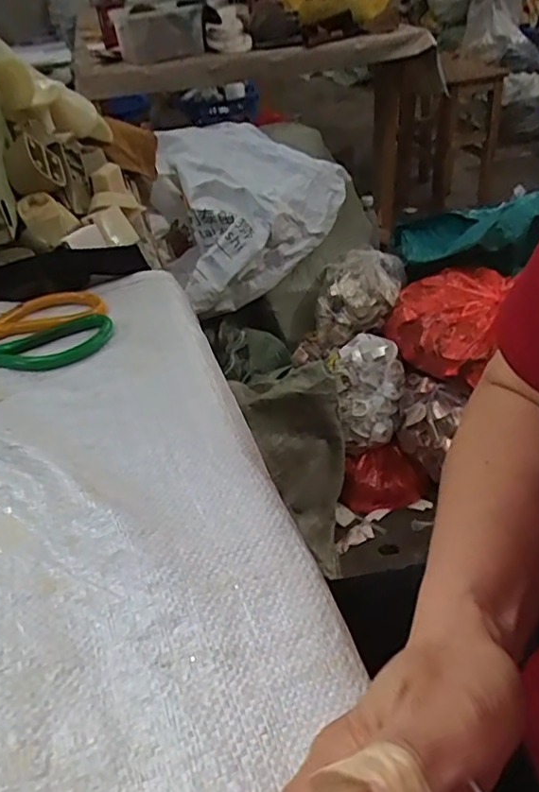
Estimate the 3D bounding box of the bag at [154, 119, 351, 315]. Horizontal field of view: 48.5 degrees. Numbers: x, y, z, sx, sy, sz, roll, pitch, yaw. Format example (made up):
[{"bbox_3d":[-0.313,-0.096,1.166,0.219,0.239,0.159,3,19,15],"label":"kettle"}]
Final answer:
[{"bbox_3d":[-0.031,-0.418,1.330,0.412,0.266,0.374,-15,40,-10],"label":"bag"}]

